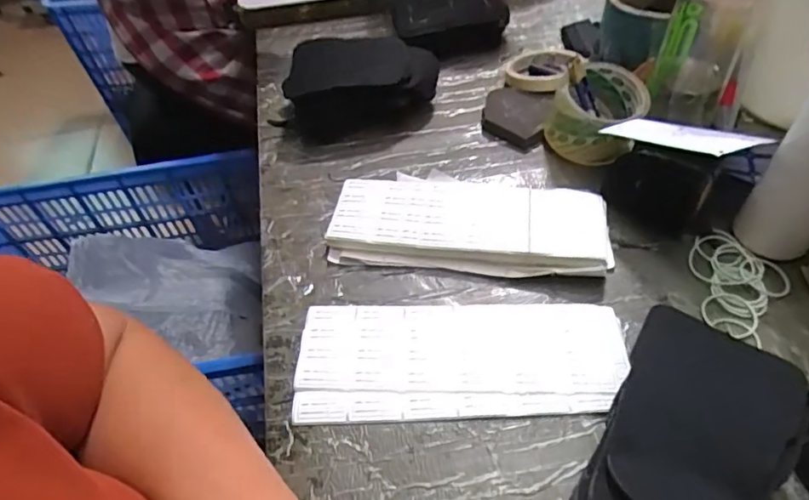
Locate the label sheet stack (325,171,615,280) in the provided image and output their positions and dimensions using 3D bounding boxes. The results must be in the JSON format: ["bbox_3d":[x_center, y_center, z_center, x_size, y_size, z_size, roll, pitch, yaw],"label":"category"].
[{"bbox_3d":[0.062,-0.031,0.528,0.257,0.024,0.116,5,51,10],"label":"label sheet stack"}]

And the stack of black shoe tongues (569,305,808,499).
[{"bbox_3d":[0.166,0.143,0.344,0.102,0.076,0.192,30,59,27],"label":"stack of black shoe tongues"}]

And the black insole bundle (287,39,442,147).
[{"bbox_3d":[-0.048,-0.196,0.635,0.170,0.088,0.095,-6,50,1],"label":"black insole bundle"}]

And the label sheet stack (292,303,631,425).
[{"bbox_3d":[0.045,0.086,0.445,0.262,0.009,0.103,-3,50,3],"label":"label sheet stack"}]

